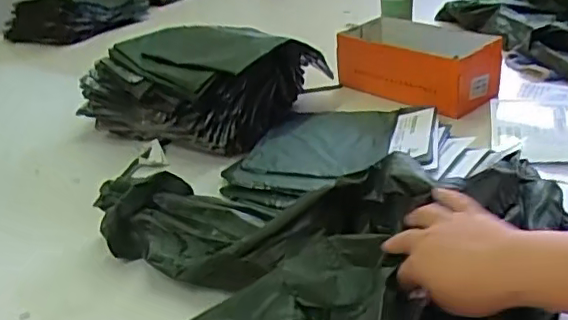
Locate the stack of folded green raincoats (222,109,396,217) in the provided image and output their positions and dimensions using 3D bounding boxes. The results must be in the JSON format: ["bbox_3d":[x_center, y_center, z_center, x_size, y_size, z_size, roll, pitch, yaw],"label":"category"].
[{"bbox_3d":[0.054,-0.026,0.962,0.207,0.041,0.360,14,35,30],"label":"stack of folded green raincoats"}]

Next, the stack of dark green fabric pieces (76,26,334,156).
[{"bbox_3d":[-0.161,-0.151,1.086,0.378,0.168,0.266,11,33,27],"label":"stack of dark green fabric pieces"}]

